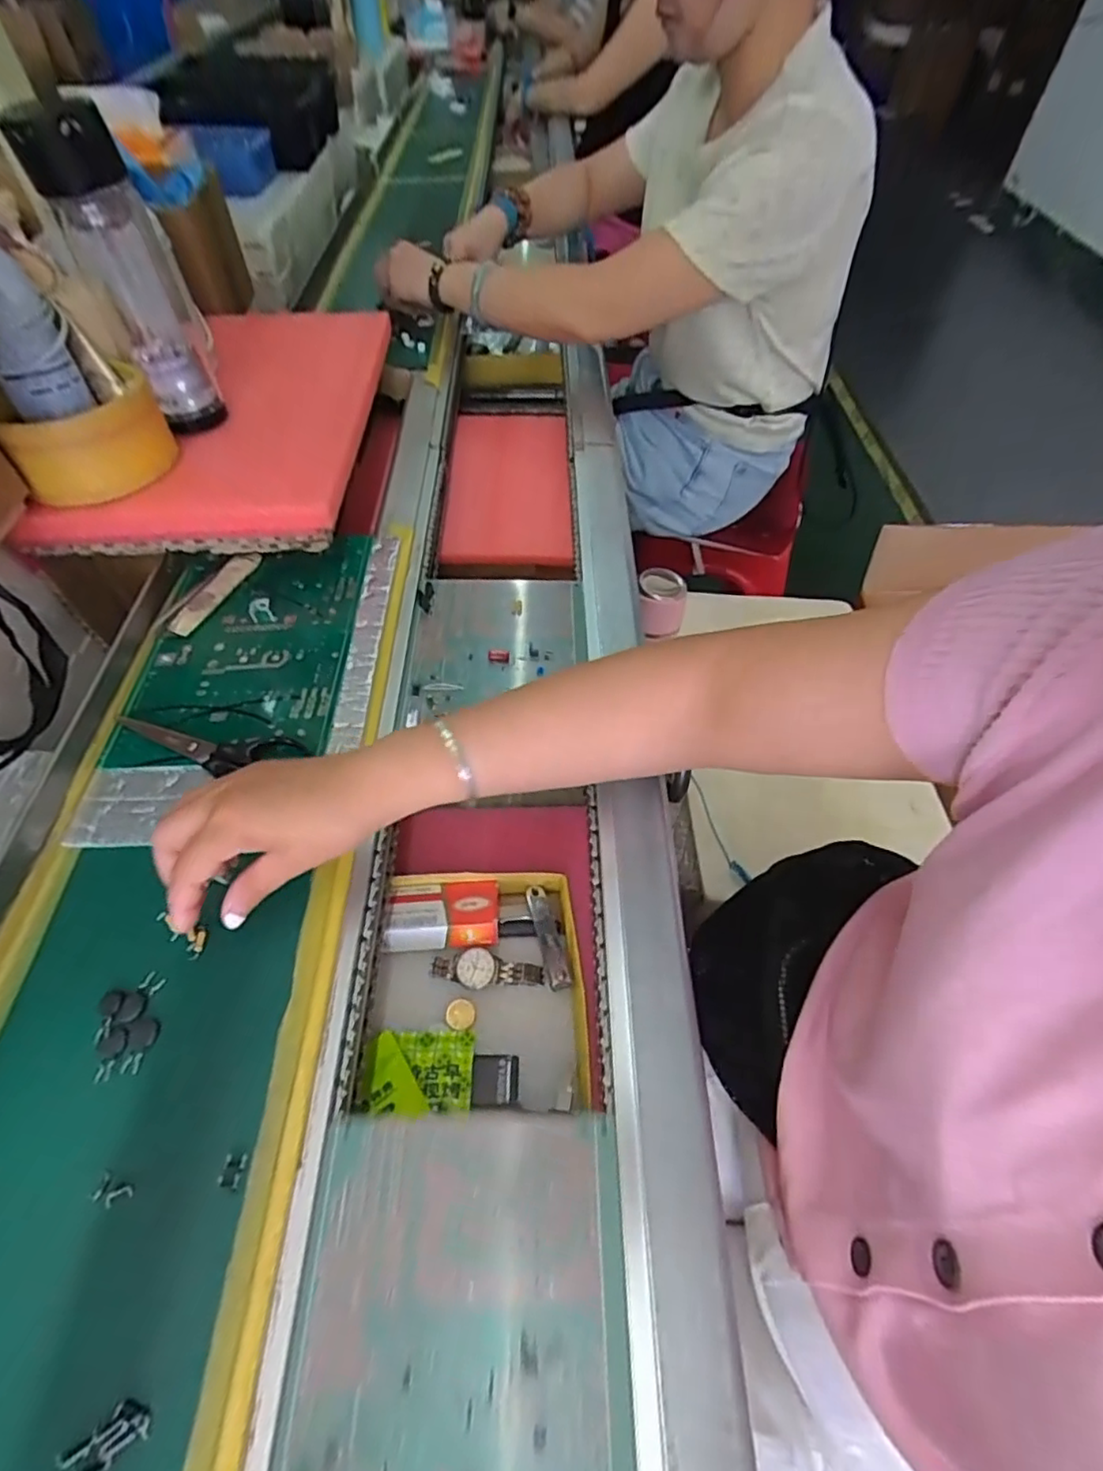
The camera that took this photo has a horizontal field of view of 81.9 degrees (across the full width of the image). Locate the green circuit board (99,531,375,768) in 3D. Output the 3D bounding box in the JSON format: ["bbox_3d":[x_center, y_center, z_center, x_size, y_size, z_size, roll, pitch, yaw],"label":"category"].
[{"bbox_3d":[-0.237,-0.077,0.504,0.154,0.007,0.232,-2,55,2],"label":"green circuit board"}]

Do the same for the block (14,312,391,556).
[{"bbox_3d":[-0.303,-0.309,0.615,0.240,0.046,0.361,-1,56,-2],"label":"block"}]

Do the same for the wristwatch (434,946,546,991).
[{"bbox_3d":[-0.044,0.164,0.442,0.076,0.011,0.026,11,55,7],"label":"wristwatch"}]

